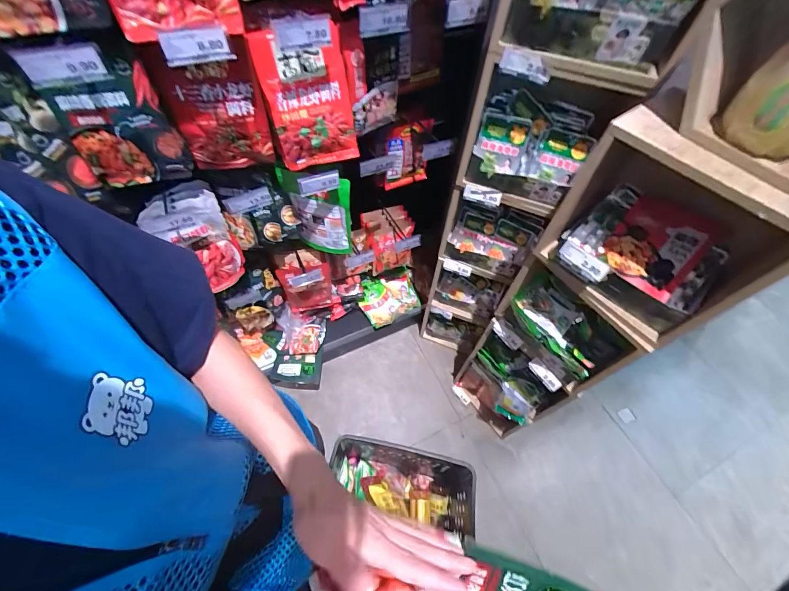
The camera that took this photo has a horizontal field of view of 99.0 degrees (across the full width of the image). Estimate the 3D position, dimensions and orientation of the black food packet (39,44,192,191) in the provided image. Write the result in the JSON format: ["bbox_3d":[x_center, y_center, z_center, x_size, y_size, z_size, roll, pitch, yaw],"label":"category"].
[{"bbox_3d":[-0.544,-0.335,0.662,0.177,0.236,0.055,-13,59,-10],"label":"black food packet"}]

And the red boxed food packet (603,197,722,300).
[{"bbox_3d":[0.498,-0.096,0.646,0.147,0.026,0.181,41,88,24],"label":"red boxed food packet"}]

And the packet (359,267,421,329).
[{"bbox_3d":[-0.019,0.007,1.545,0.276,0.029,0.219,-22,78,-23],"label":"packet"}]

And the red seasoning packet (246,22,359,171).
[{"bbox_3d":[-0.183,-0.411,0.731,0.176,0.259,0.046,-15,46,-7],"label":"red seasoning packet"}]

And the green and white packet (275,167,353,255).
[{"bbox_3d":[-0.222,-0.244,1.013,0.200,0.294,0.036,17,58,8],"label":"green and white packet"}]

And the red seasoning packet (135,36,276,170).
[{"bbox_3d":[-0.376,-0.394,0.724,0.185,0.268,0.036,-4,58,-5],"label":"red seasoning packet"}]

